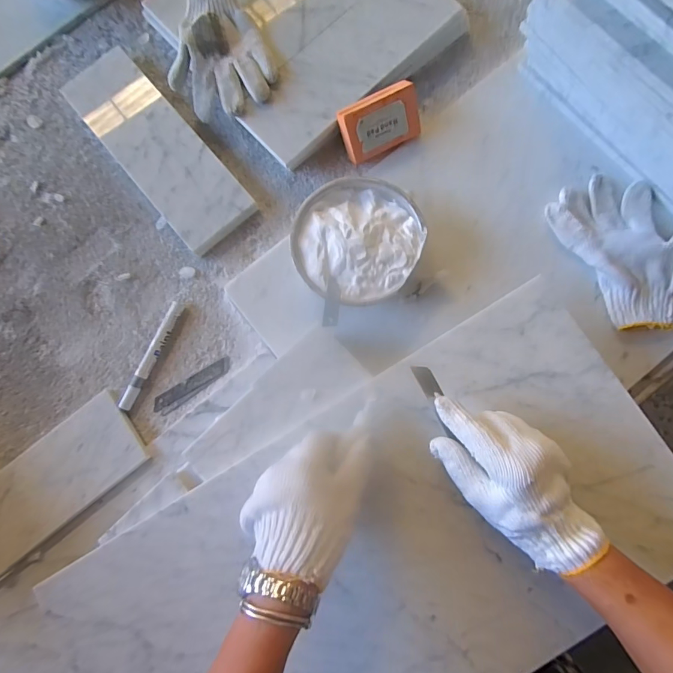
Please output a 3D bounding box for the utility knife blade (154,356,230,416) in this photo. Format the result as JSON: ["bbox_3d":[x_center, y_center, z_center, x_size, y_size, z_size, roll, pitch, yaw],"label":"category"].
[{"bbox_3d":[-0.176,0.061,0.495,0.106,0.004,0.023,-32,81,-4],"label":"utility knife blade"}]

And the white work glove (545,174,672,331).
[{"bbox_3d":[0.343,-0.102,0.467,0.127,0.047,0.194,-28,81,-3],"label":"white work glove"}]

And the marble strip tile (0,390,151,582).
[{"bbox_3d":[-0.361,0.193,0.470,0.292,0.017,0.107,-39,82,-5],"label":"marble strip tile"}]

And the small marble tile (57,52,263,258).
[{"bbox_3d":[-0.234,-0.248,0.525,0.105,0.015,0.306,-41,82,-5],"label":"small marble tile"}]

